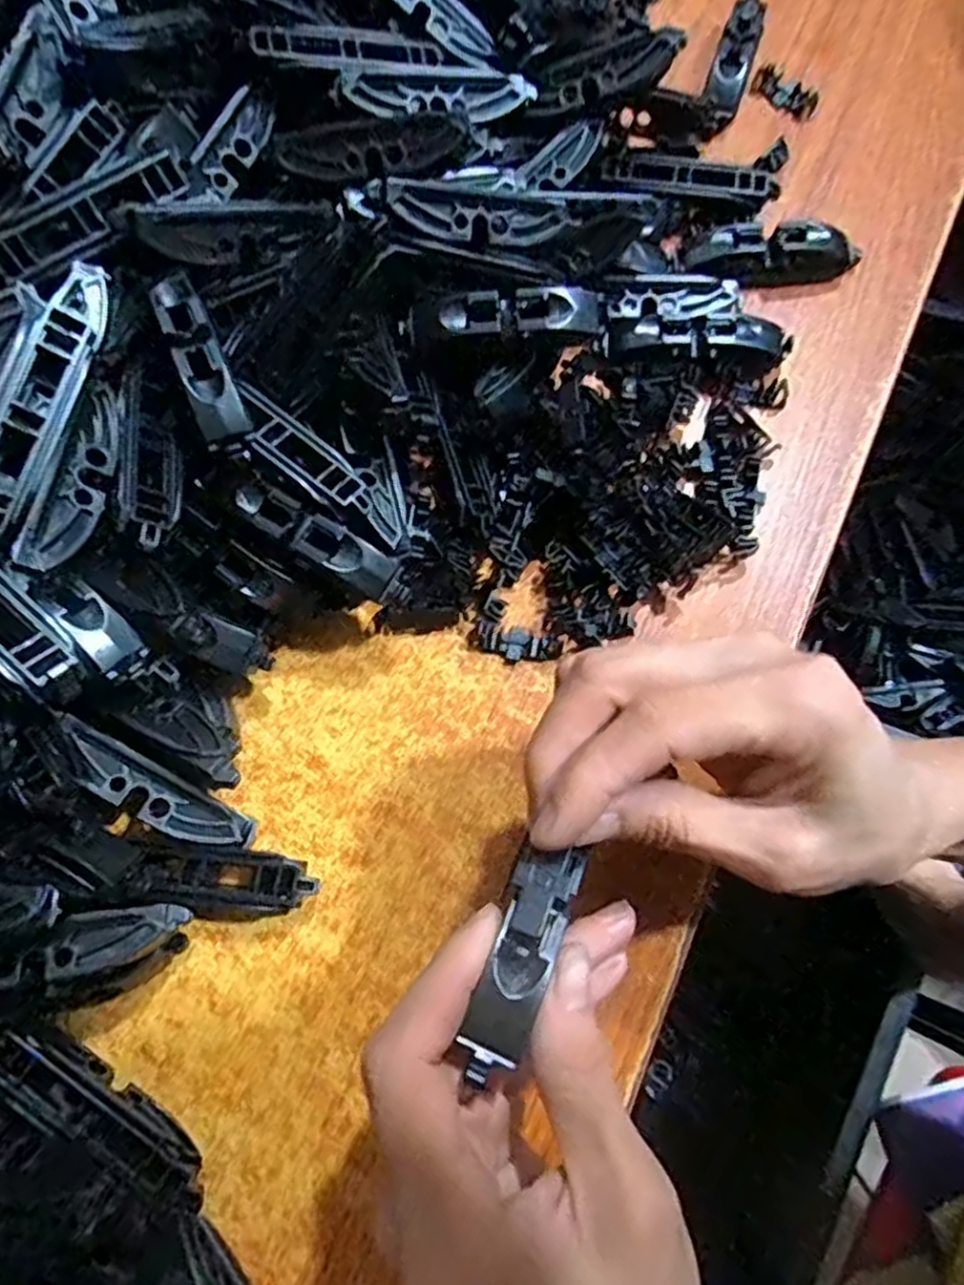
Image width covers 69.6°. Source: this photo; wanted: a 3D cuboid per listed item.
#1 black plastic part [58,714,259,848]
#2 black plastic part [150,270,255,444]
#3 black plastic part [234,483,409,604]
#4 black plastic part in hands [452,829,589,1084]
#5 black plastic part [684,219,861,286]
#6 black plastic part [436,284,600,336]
[{"bbox_3d":[-0.116,0.053,0.246,0.075,0.014,0.017,34,78,-8],"label":"black plastic part"},{"bbox_3d":[-0.096,-0.096,0.238,0.016,0.018,0.060,-23,74,-4],"label":"black plastic part"},{"bbox_3d":[-0.056,-0.036,0.244,0.066,0.012,0.016,30,78,8],"label":"black plastic part"},{"bbox_3d":[0.010,0.076,0.172,0.017,0.007,0.056,22,60,6],"label":"black plastic part in hands"},{"bbox_3d":[0.129,-0.172,0.307,0.073,0.018,0.020,-3,73,2],"label":"black plastic part"},{"bbox_3d":[0.016,-0.127,0.266,0.061,0.010,0.015,-7,73,1],"label":"black plastic part"}]

